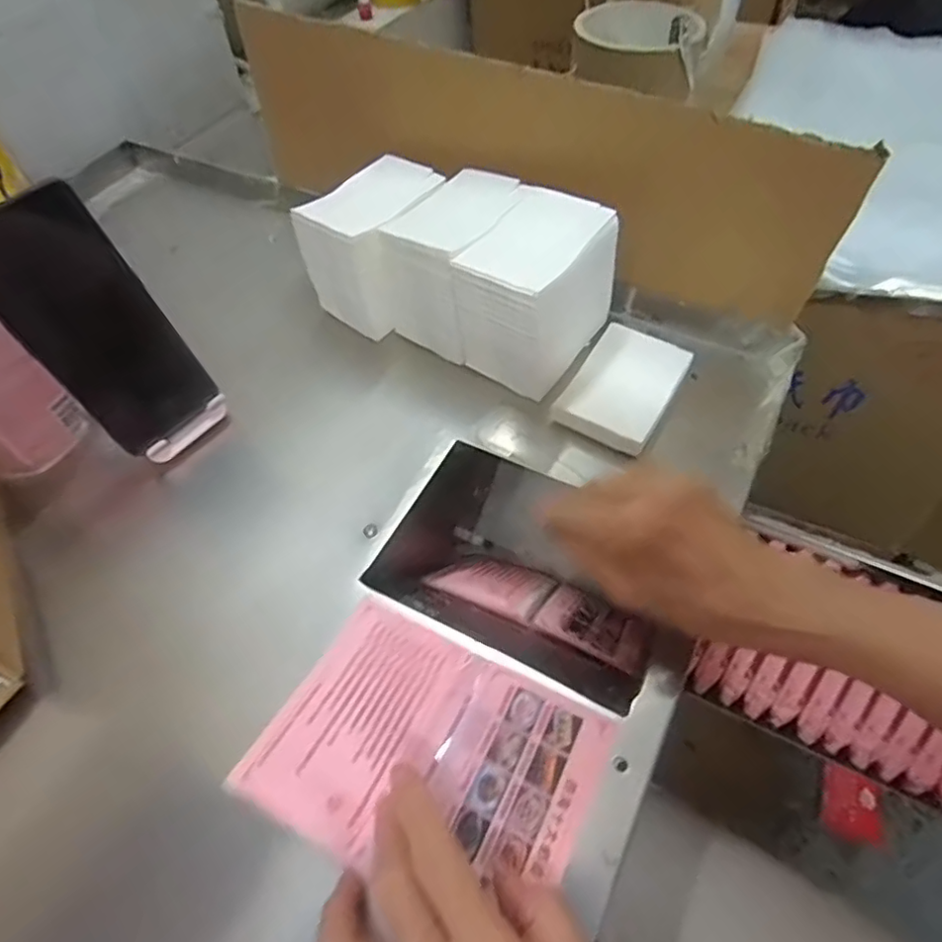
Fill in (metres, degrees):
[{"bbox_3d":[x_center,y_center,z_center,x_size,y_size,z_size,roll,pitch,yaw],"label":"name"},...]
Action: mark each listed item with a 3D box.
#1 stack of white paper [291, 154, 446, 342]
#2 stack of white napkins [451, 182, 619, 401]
[{"bbox_3d":[-0.071,-0.180,0.486,0.080,0.095,0.104,31,62,23],"label":"stack of white paper"},{"bbox_3d":[0.047,-0.125,0.429,0.082,0.103,0.105,27,60,21],"label":"stack of white napkins"}]

